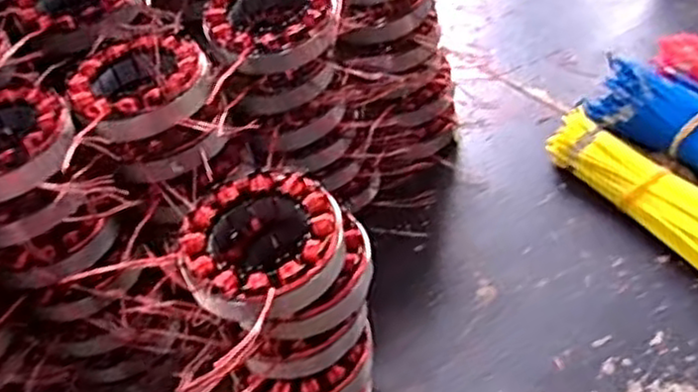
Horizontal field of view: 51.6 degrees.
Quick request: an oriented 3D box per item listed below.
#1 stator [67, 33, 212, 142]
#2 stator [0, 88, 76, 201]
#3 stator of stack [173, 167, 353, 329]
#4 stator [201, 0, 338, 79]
[{"bbox_3d":[-0.132,-0.071,0.457,0.085,0.025,0.090,-19,47,-11],"label":"stator"},{"bbox_3d":[-0.205,-0.029,0.425,0.085,0.023,0.094,-21,48,-13],"label":"stator"},{"bbox_3d":[-0.046,0.027,0.393,0.088,0.027,0.088,-15,47,-8],"label":"stator of stack"},{"bbox_3d":[-0.053,-0.121,0.490,0.087,0.029,0.094,-9,46,-2],"label":"stator"}]

